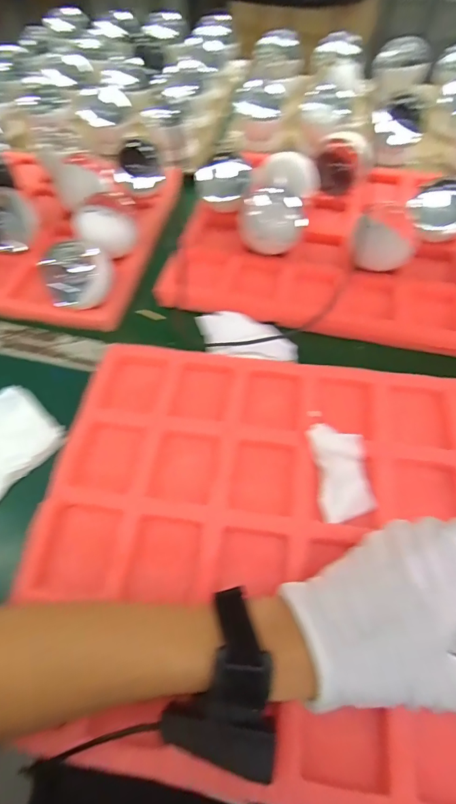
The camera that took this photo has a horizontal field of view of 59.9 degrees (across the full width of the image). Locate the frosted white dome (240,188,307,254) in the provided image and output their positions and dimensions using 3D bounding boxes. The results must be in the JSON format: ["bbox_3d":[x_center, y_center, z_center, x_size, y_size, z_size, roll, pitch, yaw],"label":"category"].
[{"bbox_3d":[0.059,-0.233,0.491,0.083,0.073,0.067,5,59,4],"label":"frosted white dome"}]

